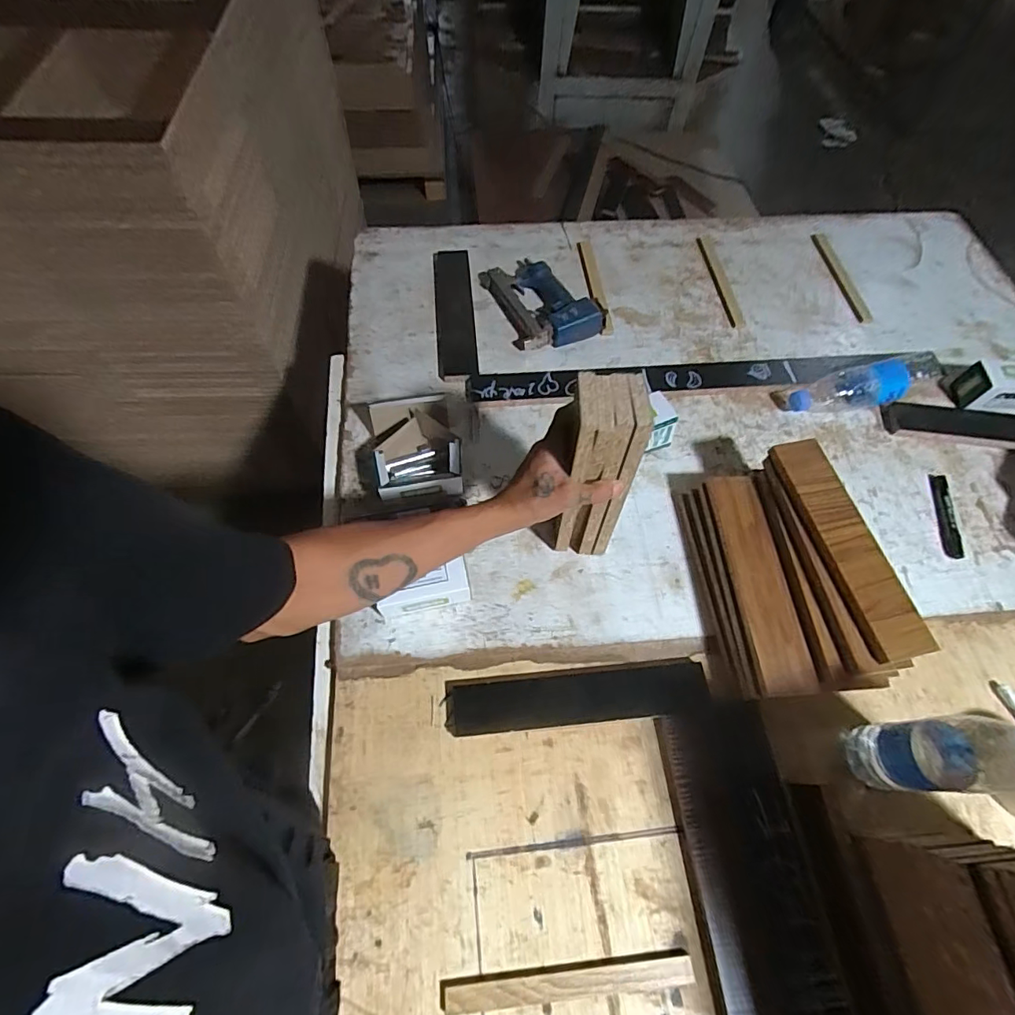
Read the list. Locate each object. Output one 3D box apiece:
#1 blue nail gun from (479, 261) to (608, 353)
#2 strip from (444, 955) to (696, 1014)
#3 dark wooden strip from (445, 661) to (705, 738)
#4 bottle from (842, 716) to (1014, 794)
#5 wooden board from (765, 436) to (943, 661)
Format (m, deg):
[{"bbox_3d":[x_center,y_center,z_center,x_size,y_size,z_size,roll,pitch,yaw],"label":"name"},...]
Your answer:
[{"bbox_3d":[0.051,-0.358,0.862,0.145,0.048,0.216,-22,65,-13],"label":"blue nail gun"},{"bbox_3d":[0.058,0.446,0.473,0.230,0.015,0.022,-4,62,-4],"label":"strip"},{"bbox_3d":[0.080,0.217,0.586,0.296,0.019,0.061,-4,62,-4],"label":"dark wooden strip"},{"bbox_3d":[0.417,0.235,0.483,0.070,0.212,0.063,-3,62,-3],"label":"bottle"},{"bbox_3d":[0.388,0.037,0.585,0.069,0.017,0.267,-11,64,-8],"label":"wooden board"}]

